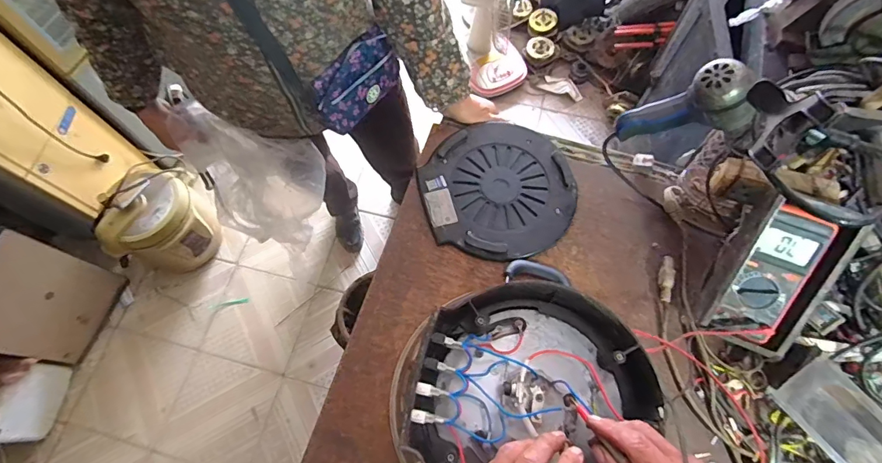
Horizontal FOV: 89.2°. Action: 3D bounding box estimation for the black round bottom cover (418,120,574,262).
[{"bbox_3d":[0.090,-0.067,0.703,0.231,0.014,0.228,-1,68,2],"label":"black round bottom cover"}]

